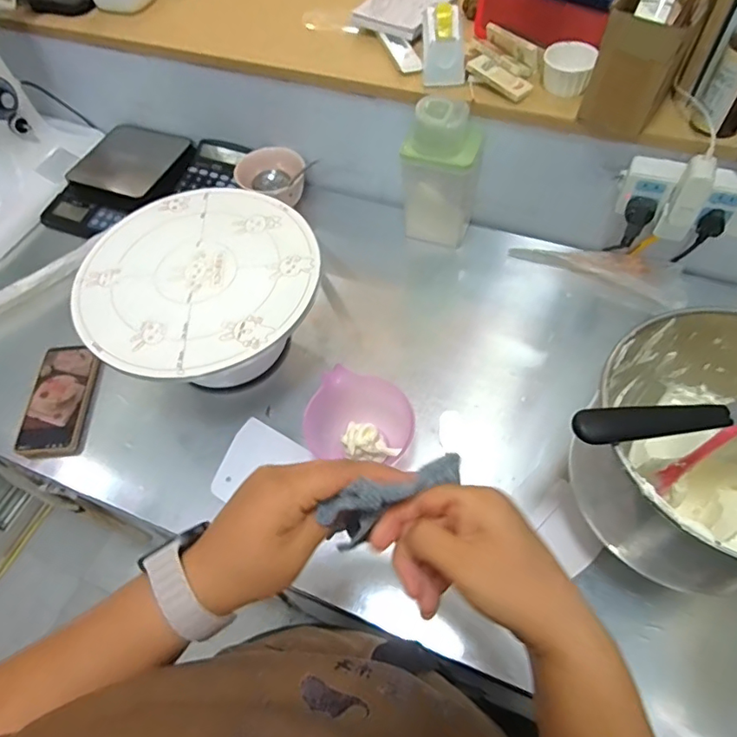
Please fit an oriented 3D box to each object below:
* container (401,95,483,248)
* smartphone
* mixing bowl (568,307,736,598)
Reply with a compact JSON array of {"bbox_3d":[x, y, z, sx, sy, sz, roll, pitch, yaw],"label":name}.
[{"bbox_3d":[0.101,-0.272,0.764,0.105,0.218,0.065,14,60,12],"label":"container"},{"bbox_3d":[-0.410,0.040,0.702,0.084,0.010,0.161,-3,58,2],"label":"smartphone"},{"bbox_3d":[0.313,0.087,0.485,0.220,0.184,0.221,-2,58,3],"label":"mixing bowl"}]

